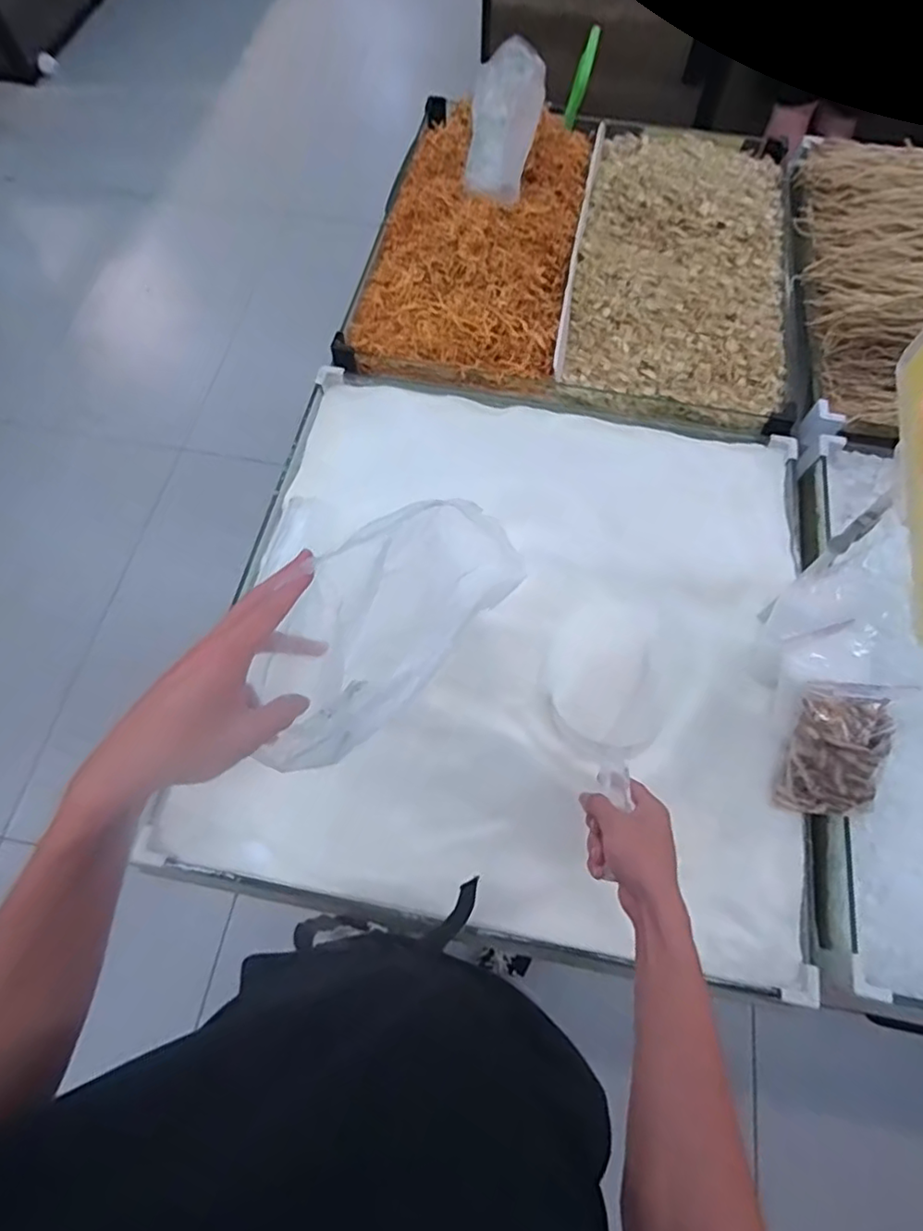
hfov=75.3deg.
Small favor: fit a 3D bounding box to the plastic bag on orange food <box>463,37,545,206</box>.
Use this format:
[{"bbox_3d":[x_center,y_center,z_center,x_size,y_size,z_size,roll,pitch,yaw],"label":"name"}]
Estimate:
[{"bbox_3d":[0.076,-0.862,1.021,0.116,0.052,0.318,9,82,5],"label":"plastic bag on orange food"}]

